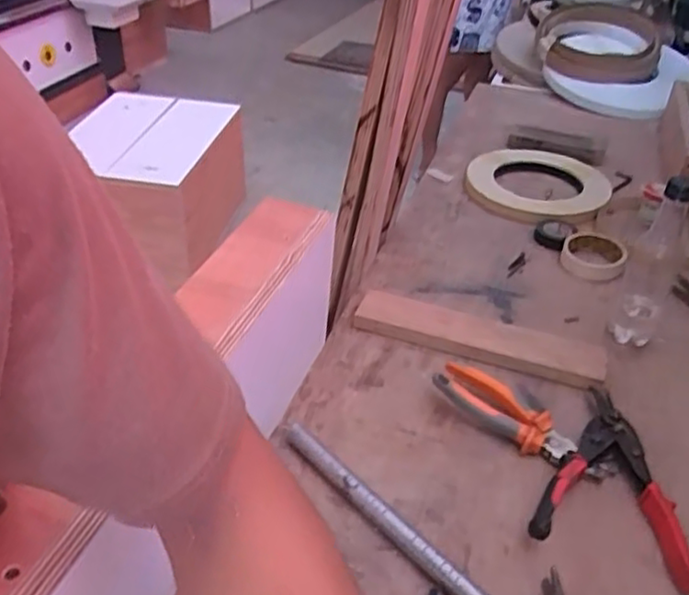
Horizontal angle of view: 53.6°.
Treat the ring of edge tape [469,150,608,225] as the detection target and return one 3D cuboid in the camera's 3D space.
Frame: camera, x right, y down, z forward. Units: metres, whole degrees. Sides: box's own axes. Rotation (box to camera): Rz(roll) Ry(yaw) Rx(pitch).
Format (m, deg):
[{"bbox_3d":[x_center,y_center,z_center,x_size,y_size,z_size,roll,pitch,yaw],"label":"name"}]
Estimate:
[{"bbox_3d":[0.324,-0.191,1.144,0.229,0.031,0.212,1,36,-1],"label":"ring of edge tape"}]

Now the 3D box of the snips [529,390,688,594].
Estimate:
[{"bbox_3d":[0.260,0.166,0.672,0.137,0.041,0.223,11,37,12],"label":"snips"}]

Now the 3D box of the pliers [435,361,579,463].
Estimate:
[{"bbox_3d":[0.170,0.119,0.725,0.157,0.026,0.058,31,45,33],"label":"pliers"}]

